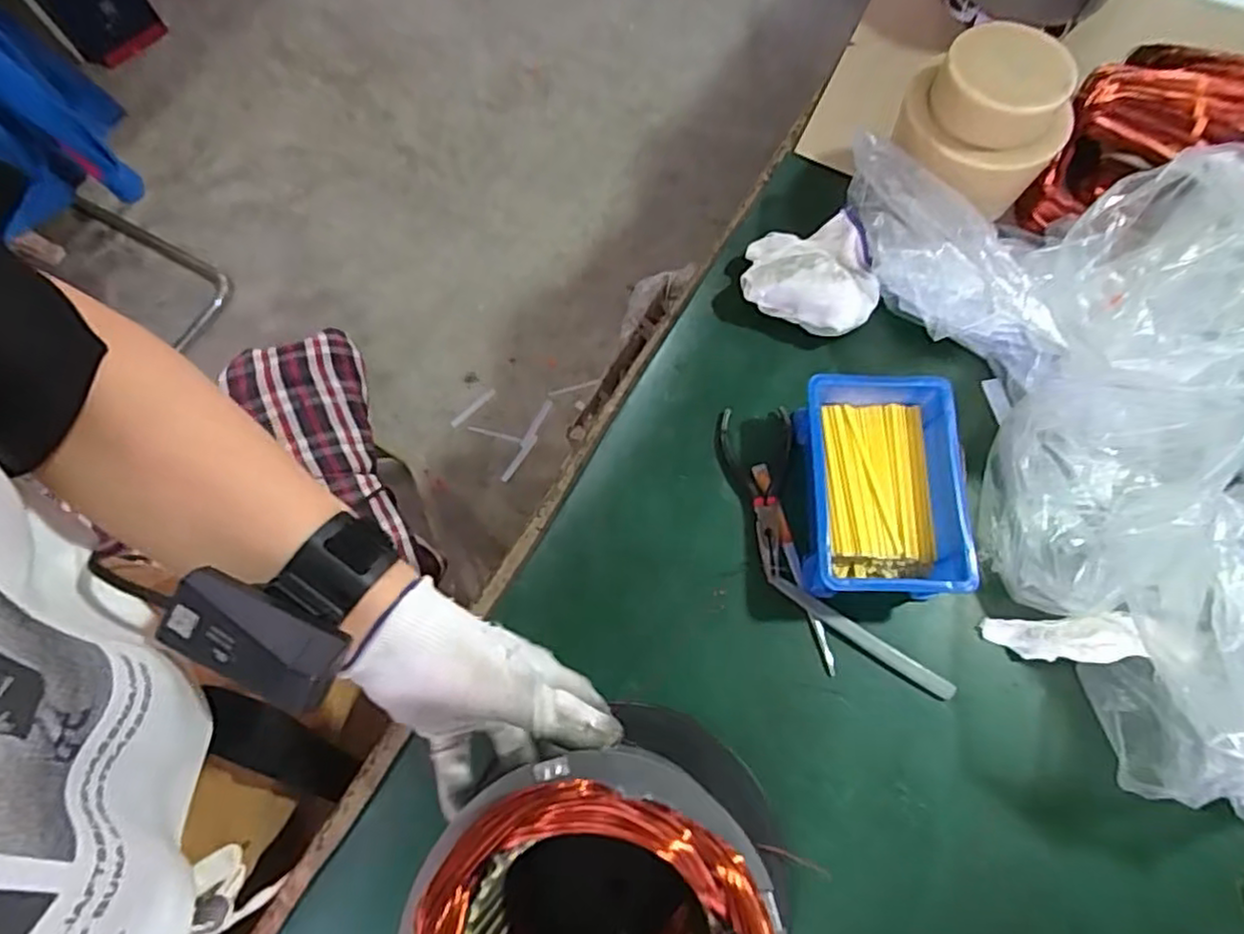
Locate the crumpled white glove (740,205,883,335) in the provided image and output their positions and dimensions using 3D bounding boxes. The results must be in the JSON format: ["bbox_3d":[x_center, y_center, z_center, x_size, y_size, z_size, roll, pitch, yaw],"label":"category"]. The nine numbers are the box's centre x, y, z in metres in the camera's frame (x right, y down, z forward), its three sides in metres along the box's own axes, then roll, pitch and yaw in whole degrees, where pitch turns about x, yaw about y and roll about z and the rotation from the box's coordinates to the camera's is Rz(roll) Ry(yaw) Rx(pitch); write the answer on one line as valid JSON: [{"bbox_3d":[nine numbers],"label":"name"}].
[{"bbox_3d":[0.147,-0.152,0.521,0.100,0.047,0.090,14,71,7],"label":"crumpled white glove"}]

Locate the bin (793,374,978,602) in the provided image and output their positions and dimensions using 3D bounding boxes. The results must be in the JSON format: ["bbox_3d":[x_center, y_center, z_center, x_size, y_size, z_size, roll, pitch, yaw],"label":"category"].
[{"bbox_3d":[0.174,0.015,0.457,0.105,0.051,0.148,2,70,3],"label":"bin"}]

